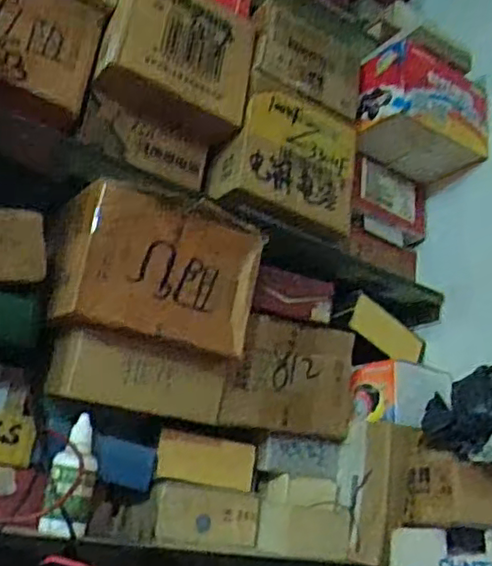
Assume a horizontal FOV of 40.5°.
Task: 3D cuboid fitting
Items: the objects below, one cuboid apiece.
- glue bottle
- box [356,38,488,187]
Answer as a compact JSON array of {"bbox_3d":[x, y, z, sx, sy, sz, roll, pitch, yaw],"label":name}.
[{"bbox_3d":[-0.136,0.153,0.525,0.038,0.085,0.035,11,-19,-10],"label":"glue bottle"},{"bbox_3d":[0.205,-0.195,0.795,0.153,0.104,0.099,21,-23,-34],"label":"box"}]

